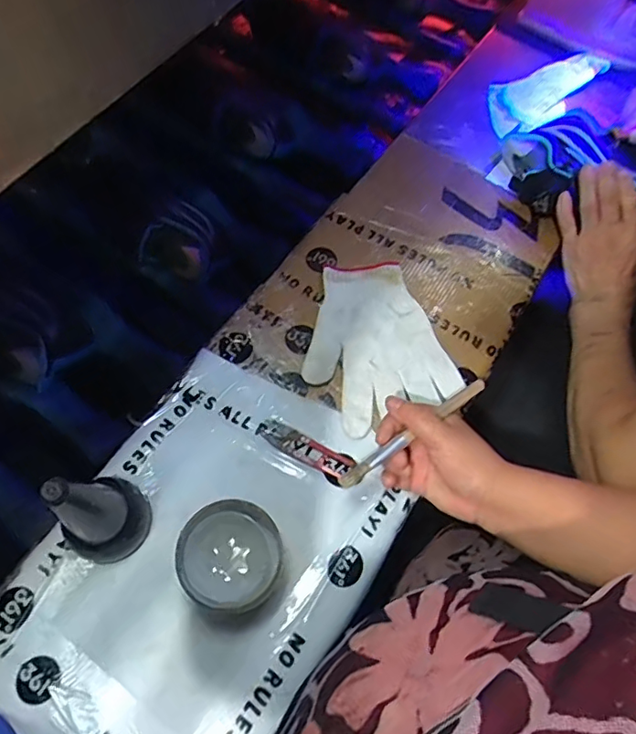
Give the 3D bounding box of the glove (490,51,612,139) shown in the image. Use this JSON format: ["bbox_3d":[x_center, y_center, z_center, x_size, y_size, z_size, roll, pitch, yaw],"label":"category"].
[{"bbox_3d":[0.297,-0.374,0.719,0.220,0.041,0.092,-34,70,-17],"label":"glove"}]

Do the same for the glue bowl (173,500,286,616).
[{"bbox_3d":[-0.069,0.153,0.436,0.077,0.053,0.076,1,64,-2],"label":"glue bowl"}]

